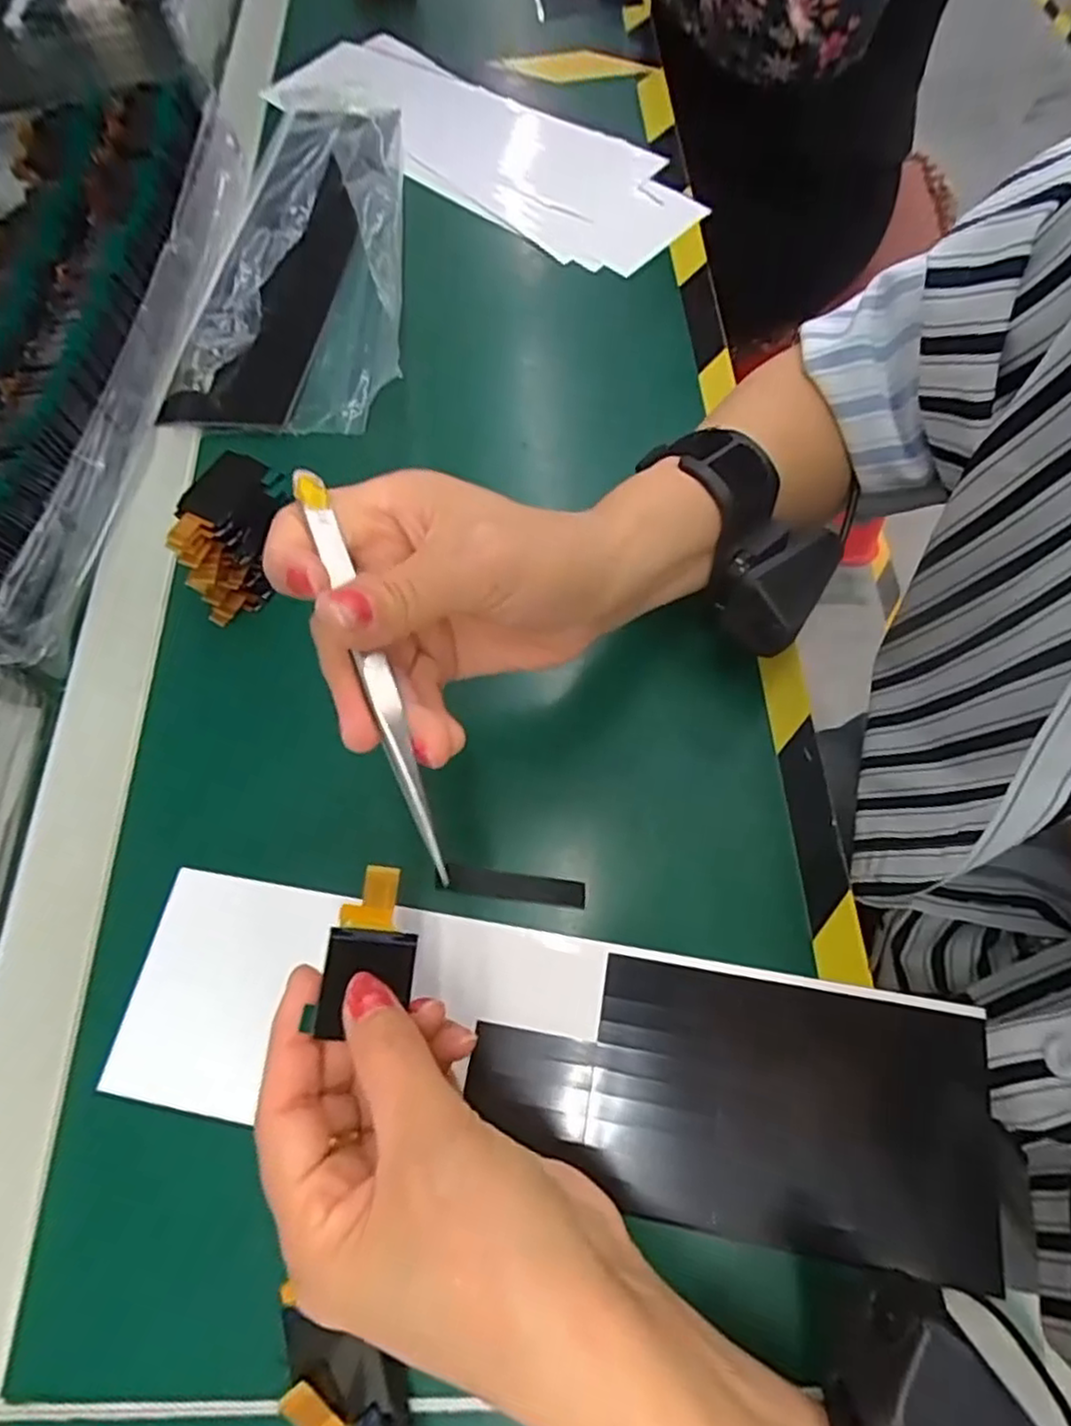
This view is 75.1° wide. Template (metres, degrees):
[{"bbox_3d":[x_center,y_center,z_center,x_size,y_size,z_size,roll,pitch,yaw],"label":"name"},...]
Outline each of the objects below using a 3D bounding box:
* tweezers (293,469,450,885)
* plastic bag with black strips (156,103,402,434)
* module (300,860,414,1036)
[{"bbox_3d":[-0.048,-0.015,0.201,0.009,0.006,0.128,-20,77,-6],"label":"tweezers"},{"bbox_3d":[-0.143,-0.307,0.448,0.128,0.050,0.320,1,66,5],"label":"plastic bag with black strips"},{"bbox_3d":[-0.051,0.073,0.220,0.027,0.004,0.049,12,64,-12],"label":"module"}]

